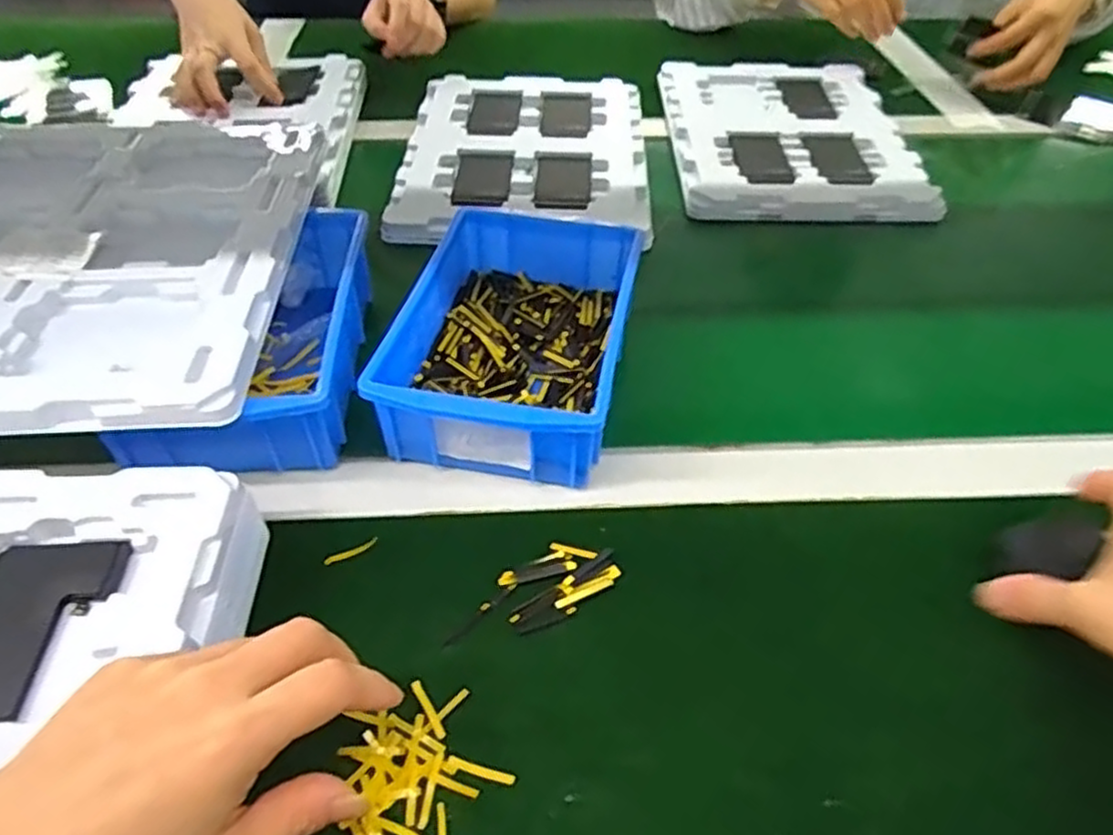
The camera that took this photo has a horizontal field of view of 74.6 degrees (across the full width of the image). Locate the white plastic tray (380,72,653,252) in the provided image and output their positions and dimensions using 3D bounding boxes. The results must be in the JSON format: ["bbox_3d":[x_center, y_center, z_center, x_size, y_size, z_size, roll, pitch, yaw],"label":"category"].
[{"bbox_3d":[-0.028,-0.251,0.690,0.221,0.022,0.282,2,47,0],"label":"white plastic tray"}]

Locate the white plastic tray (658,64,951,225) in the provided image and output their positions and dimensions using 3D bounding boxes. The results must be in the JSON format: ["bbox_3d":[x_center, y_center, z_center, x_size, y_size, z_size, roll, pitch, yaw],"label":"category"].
[{"bbox_3d":[0.228,-0.287,0.735,0.225,0.024,0.291,0,47,-1],"label":"white plastic tray"}]

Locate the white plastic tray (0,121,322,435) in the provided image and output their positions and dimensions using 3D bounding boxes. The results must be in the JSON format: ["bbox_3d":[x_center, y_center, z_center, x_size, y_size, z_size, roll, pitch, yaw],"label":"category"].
[{"bbox_3d":[-0.317,-0.111,0.481,0.284,0.038,0.338,-3,47,-3],"label":"white plastic tray"}]

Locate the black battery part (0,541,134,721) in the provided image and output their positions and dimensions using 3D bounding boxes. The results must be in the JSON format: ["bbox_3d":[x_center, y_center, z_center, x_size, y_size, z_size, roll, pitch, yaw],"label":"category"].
[{"bbox_3d":[-0.222,0.088,0.308,0.054,0.005,0.082,1,47,0],"label":"black battery part"}]

